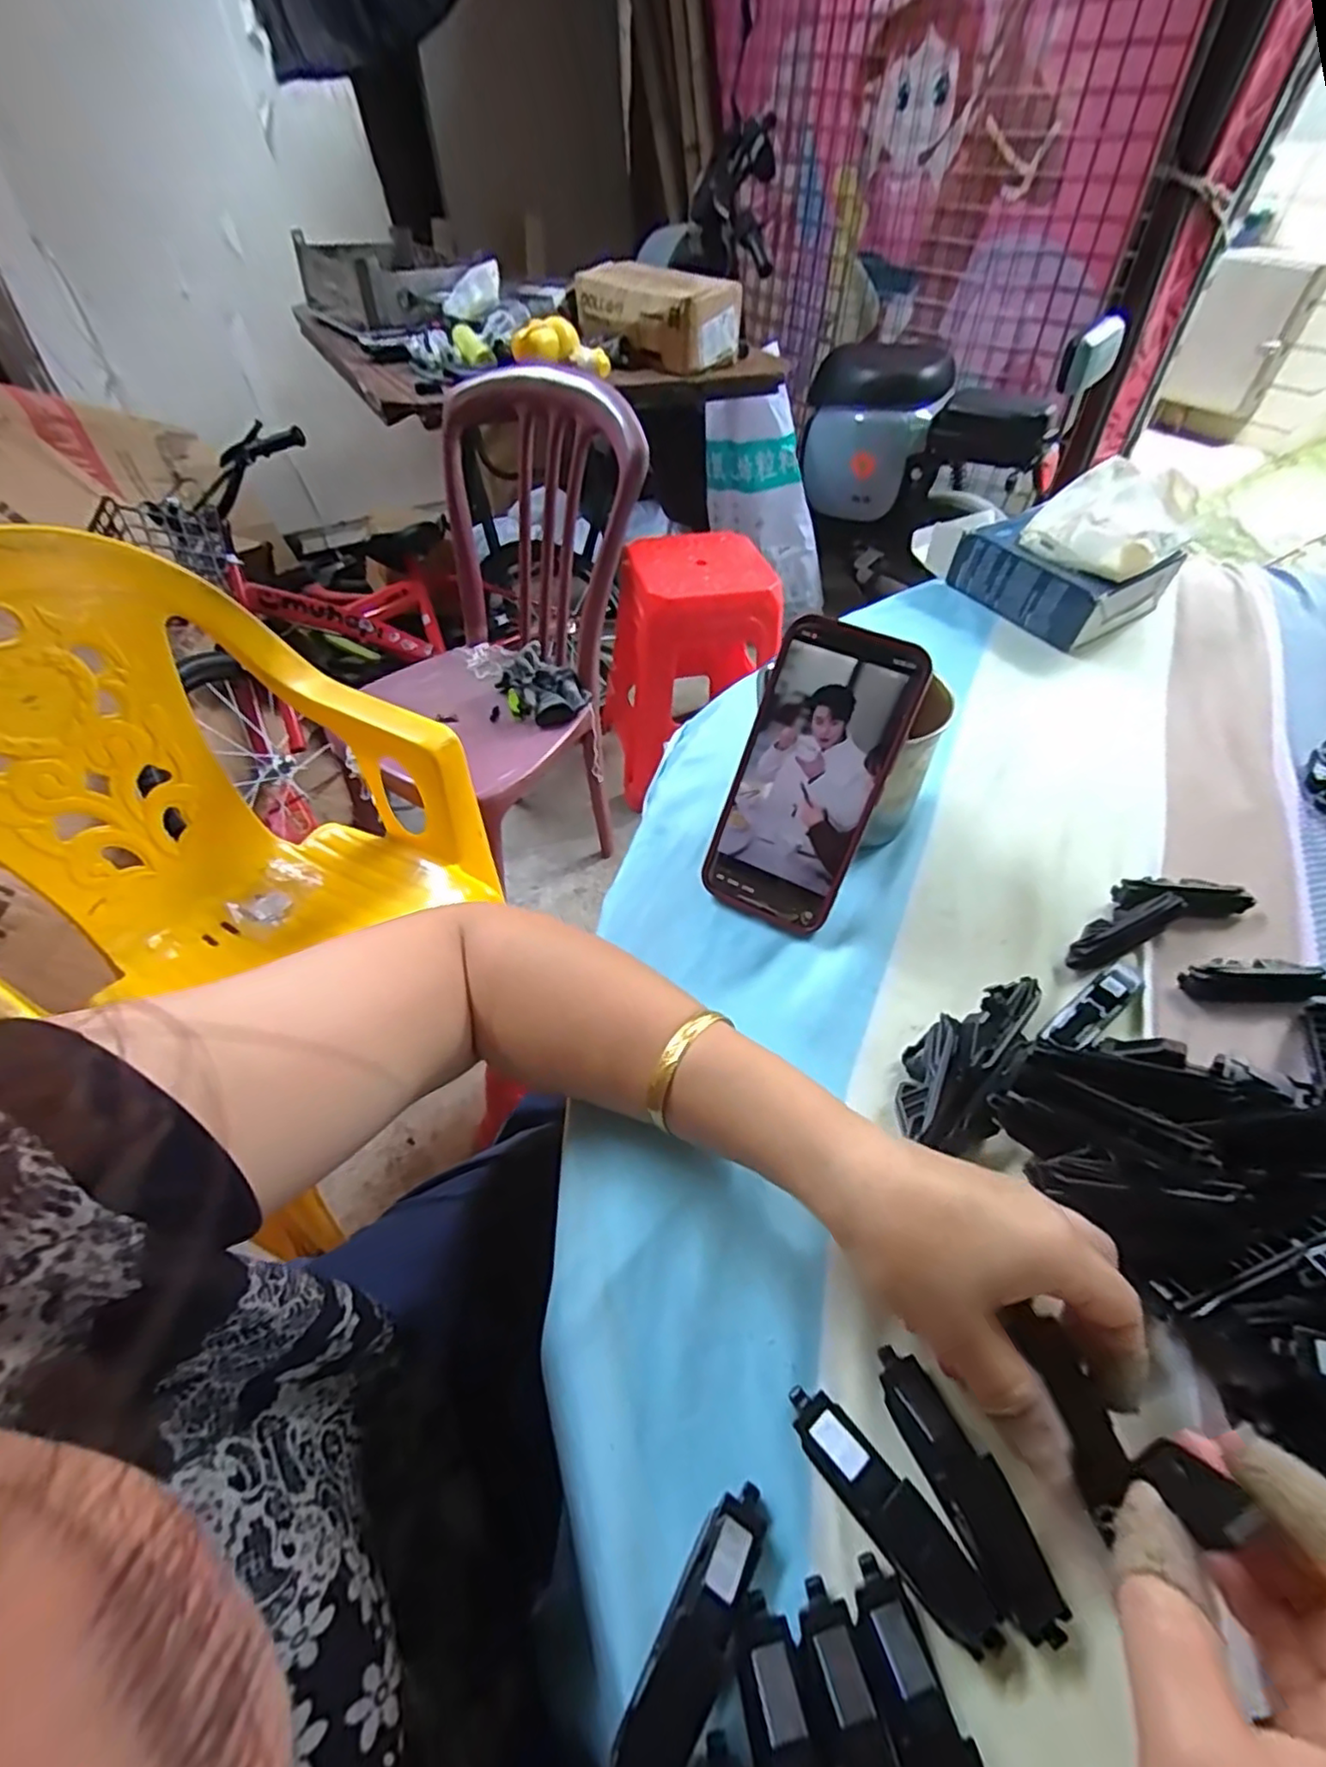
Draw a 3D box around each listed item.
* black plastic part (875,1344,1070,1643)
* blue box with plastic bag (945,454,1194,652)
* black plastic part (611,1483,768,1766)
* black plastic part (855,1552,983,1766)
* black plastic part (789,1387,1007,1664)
[{"bbox_3d":[0.102,0.204,0.232,0.020,0.013,0.080,-20,53,-16],"label":"black plastic part"},{"bbox_3d":[0.376,-0.298,0.608,0.172,0.083,0.136,-25,55,-20],"label":"blue box with plastic bag"},{"bbox_3d":[0.009,0.231,0.207,0.020,0.015,0.079,25,54,19],"label":"black plastic part"},{"bbox_3d":[0.078,0.247,0.192,0.020,0.011,0.079,-13,52,-11],"label":"black plastic part"},{"bbox_3d":[0.075,0.208,0.226,0.020,0.016,0.079,-34,58,-25],"label":"black plastic part"}]

